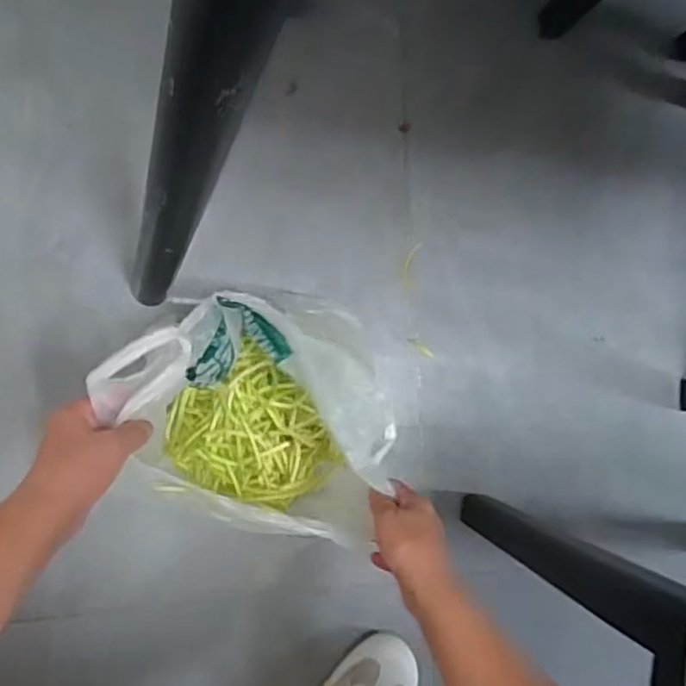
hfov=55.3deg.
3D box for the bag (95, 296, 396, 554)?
[{"bbox_3d":[-0.076,0.069,0.587,0.233,0.229,0.175,34,84,-7],"label":"bag"}]

